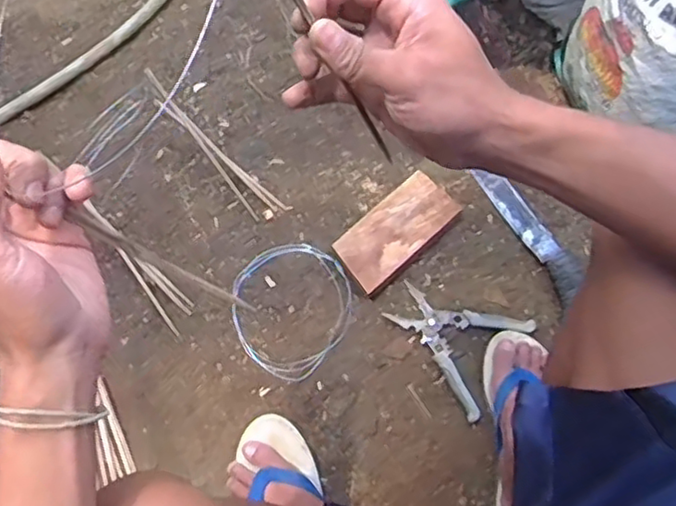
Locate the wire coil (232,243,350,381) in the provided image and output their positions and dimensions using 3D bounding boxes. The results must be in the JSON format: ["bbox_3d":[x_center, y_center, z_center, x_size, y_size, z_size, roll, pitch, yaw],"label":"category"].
[{"bbox_3d":[-0.067,0.072,0.898,0.167,0.014,0.175,-1,71,3],"label":"wire coil"}]

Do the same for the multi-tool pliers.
[{"bbox_3d":[0.151,0.111,0.872,0.171,0.014,0.150,32,76,13],"label":"multi-tool pliers"}]

